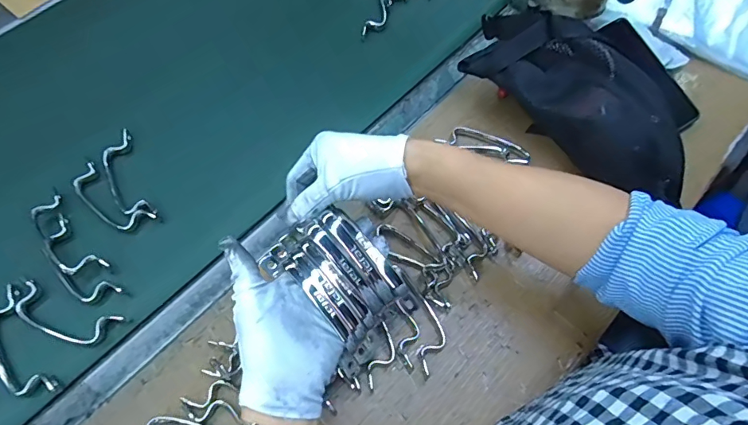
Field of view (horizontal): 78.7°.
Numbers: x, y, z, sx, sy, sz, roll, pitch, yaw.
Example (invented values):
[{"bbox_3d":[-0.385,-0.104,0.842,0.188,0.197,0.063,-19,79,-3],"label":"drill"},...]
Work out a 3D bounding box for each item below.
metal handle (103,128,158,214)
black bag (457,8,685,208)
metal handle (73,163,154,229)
[{"bbox_3d":[-0.293,-0.044,0.539,0.038,0.014,0.129,-24,66,-11],"label":"metal handle"},{"bbox_3d":[0.243,-0.134,0.537,0.295,0.102,0.116,41,70,19],"label":"black bag"},{"bbox_3d":[-0.304,-0.013,0.524,0.115,0.011,0.039,34,68,16],"label":"metal handle"}]

